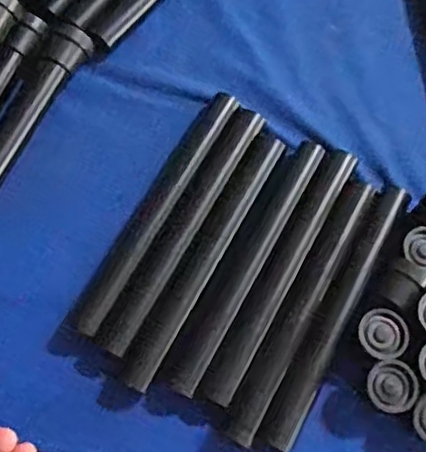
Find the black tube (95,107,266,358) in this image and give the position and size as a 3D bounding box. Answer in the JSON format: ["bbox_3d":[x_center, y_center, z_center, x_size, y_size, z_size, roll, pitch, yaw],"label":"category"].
[{"bbox_3d":[-0.021,-0.002,0.467,0.024,0.018,0.215,30,71,5],"label":"black tube"}]

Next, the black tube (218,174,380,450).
[{"bbox_3d":[0.068,0.057,0.463,0.024,0.019,0.218,29,71,4],"label":"black tube"}]

